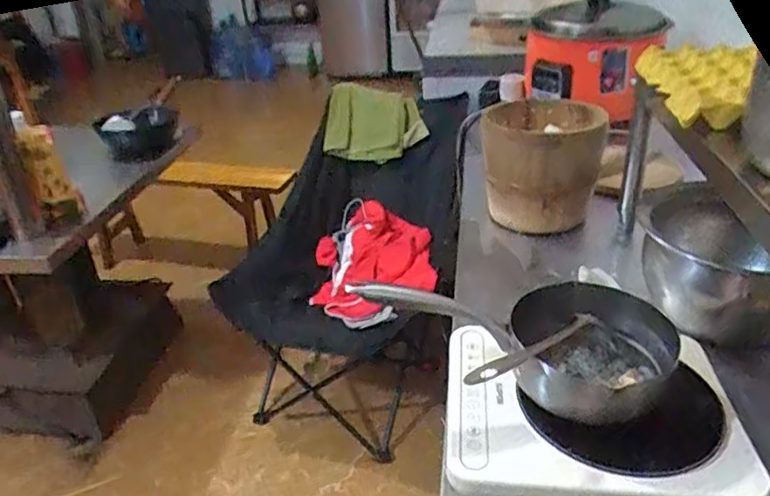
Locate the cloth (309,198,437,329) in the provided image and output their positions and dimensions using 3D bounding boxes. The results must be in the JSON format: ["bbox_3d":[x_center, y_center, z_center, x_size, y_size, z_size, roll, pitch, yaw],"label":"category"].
[{"bbox_3d":[-0.039,0.056,1.713,0.420,0.180,0.350,17,36,31],"label":"cloth"}]

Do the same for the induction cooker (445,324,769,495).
[{"bbox_3d":[0.230,0.177,0.692,0.318,0.046,0.256,2,31,10],"label":"induction cooker"}]

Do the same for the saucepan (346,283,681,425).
[{"bbox_3d":[0.142,0.097,0.683,0.340,0.127,0.156,2,31,9],"label":"saucepan"}]

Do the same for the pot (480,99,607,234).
[{"bbox_3d":[0.290,-0.167,1.138,0.205,0.181,0.217,-2,35,2],"label":"pot"}]

